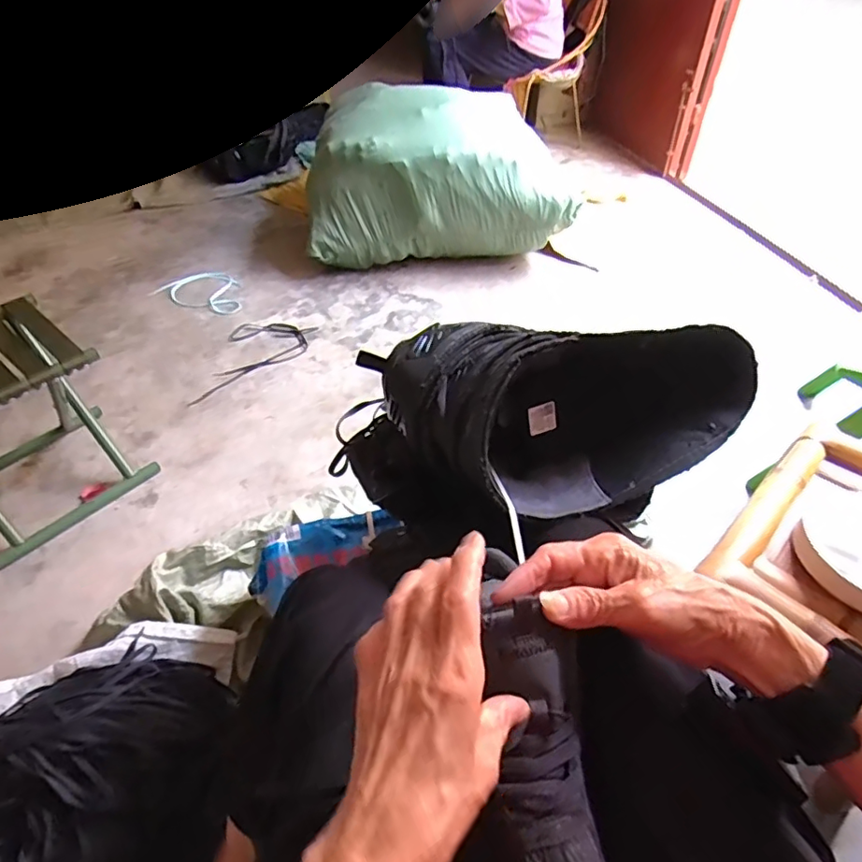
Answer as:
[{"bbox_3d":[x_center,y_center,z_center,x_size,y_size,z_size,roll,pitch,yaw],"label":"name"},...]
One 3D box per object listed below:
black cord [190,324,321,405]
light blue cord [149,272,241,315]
[{"bbox_3d":[-0.417,-0.171,1.349,0.208,0.008,0.317,2,45,3],"label":"black cord"},{"bbox_3d":[-0.626,-0.399,1.580,0.266,0.012,0.182,19,49,19],"label":"light blue cord"}]

